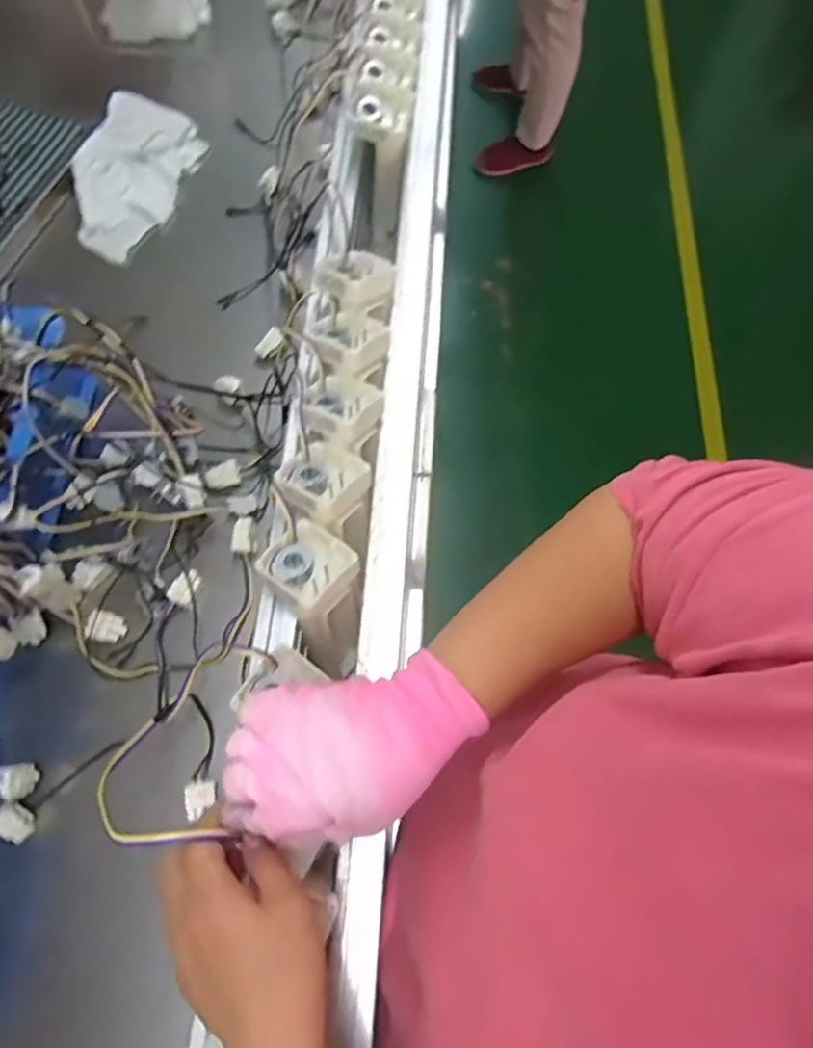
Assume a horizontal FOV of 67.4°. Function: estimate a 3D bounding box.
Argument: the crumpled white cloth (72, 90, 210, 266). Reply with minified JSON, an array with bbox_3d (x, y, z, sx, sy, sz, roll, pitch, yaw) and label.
[{"bbox_3d":[-0.340,-0.431,0.748,0.129,0.029,0.230,19,69,7],"label":"crumpled white cloth"}]

